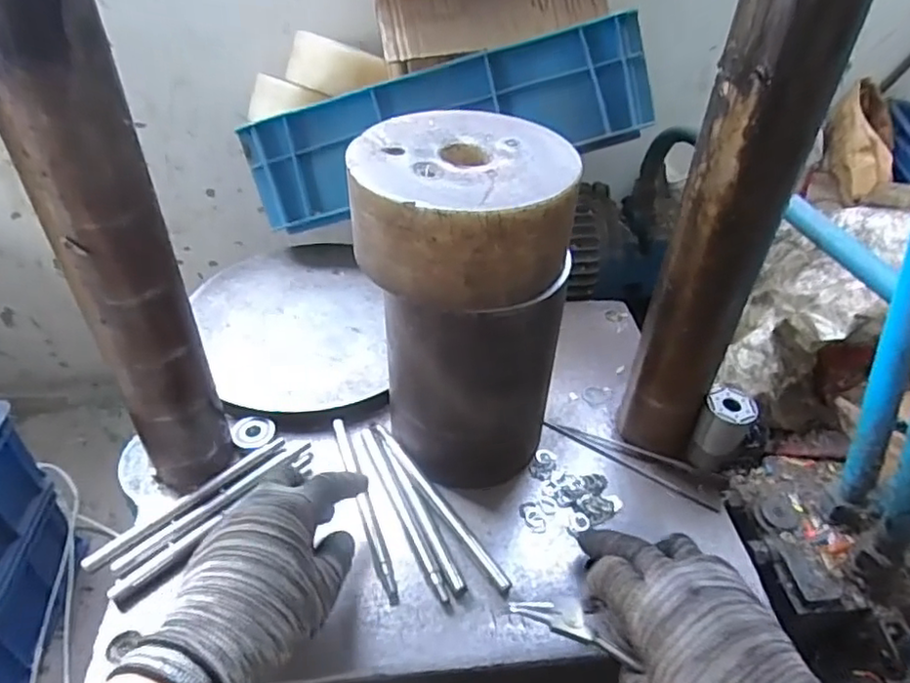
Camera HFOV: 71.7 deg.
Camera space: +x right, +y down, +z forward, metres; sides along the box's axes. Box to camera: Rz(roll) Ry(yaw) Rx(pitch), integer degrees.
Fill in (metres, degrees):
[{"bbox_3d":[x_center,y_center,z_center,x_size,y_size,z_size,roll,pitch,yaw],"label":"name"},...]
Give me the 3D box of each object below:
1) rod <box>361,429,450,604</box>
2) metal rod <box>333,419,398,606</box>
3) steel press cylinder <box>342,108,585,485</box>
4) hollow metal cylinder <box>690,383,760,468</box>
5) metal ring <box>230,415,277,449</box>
[{"bbox_3d":[-0.043,0.128,0.489,0.011,0.011,0.164,-16,44,-20],"label":"rod"},{"bbox_3d":[-0.072,0.124,0.494,0.010,0.014,0.168,-13,43,-17],"label":"metal rod"},{"bbox_3d":[0.006,-0.025,0.473,0.142,0.237,0.137,5,41,3],"label":"steel press cylinder"},{"bbox_3d":[0.216,0.071,0.509,0.035,0.062,0.033,22,45,21],"label":"hollow metal cylinder"},{"bbox_3d":[-0.171,0.076,0.536,0.035,0.005,0.035,1,41,-1],"label":"metal ring"}]

